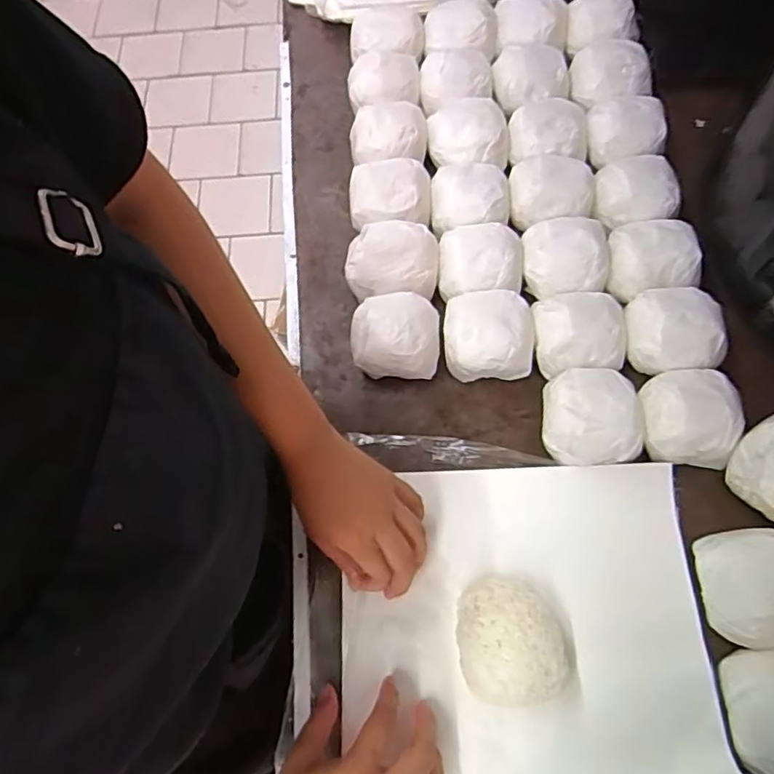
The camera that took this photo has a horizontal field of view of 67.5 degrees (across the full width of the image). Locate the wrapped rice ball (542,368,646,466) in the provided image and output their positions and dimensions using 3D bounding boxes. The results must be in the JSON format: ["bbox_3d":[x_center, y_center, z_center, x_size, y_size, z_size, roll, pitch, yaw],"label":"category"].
[{"bbox_3d":[0.172,0.024,0.487,0.078,0.038,0.079,5,69,5],"label":"wrapped rice ball"}]

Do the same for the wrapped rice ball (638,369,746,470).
[{"bbox_3d":[0.252,0.023,0.478,0.080,0.042,0.076,4,69,5],"label":"wrapped rice ball"}]

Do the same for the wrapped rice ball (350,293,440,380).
[{"bbox_3d":[0.009,-0.046,0.525,0.078,0.044,0.073,3,69,4],"label":"wrapped rice ball"}]

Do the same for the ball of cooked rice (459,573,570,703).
[{"bbox_3d":[0.091,0.183,0.423,0.078,0.039,0.084,-8,68,0],"label":"ball of cooked rice"}]

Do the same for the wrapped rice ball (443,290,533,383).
[{"bbox_3d":[0.090,-0.048,0.515,0.077,0.037,0.078,0,69,3],"label":"wrapped rice ball"}]

